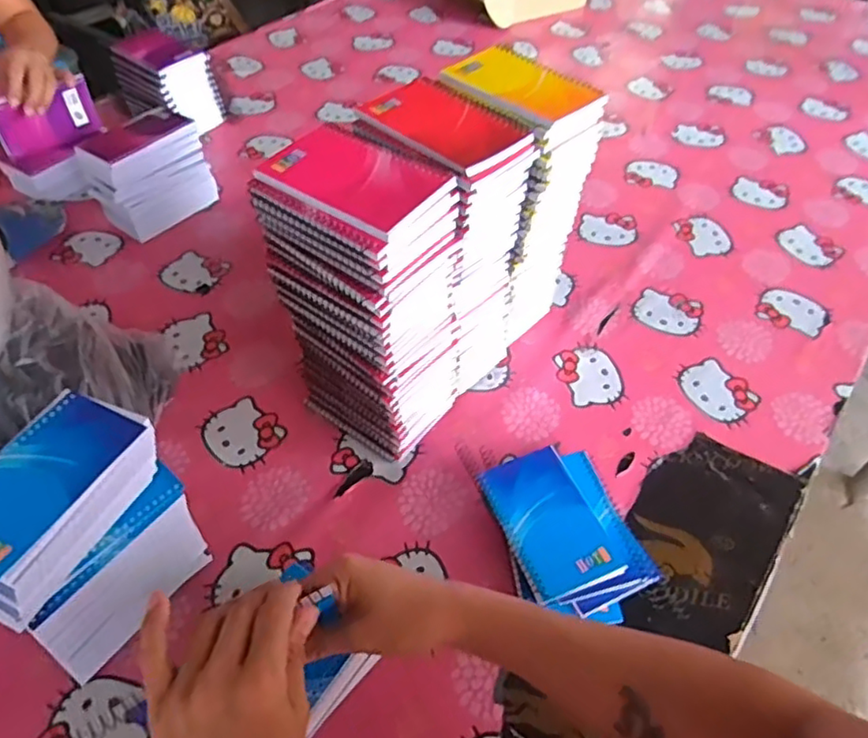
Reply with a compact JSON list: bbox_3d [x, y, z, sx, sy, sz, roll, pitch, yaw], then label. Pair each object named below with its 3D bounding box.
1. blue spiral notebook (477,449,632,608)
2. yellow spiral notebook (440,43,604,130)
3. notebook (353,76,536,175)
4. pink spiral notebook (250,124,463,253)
[{"bbox_3d":[0.102,0.134,0.565,0.084,0.010,0.129,-17,55,-16],"label":"blue spiral notebook"},{"bbox_3d":[0.075,-0.255,0.561,0.132,0.009,0.091,37,58,26],"label":"yellow spiral notebook"},{"bbox_3d":[0.005,-0.206,0.524,0.093,0.010,0.124,-37,60,-27],"label":"notebook"},{"bbox_3d":[-0.059,-0.142,0.470,0.128,0.011,0.089,32,57,23],"label":"pink spiral notebook"}]

